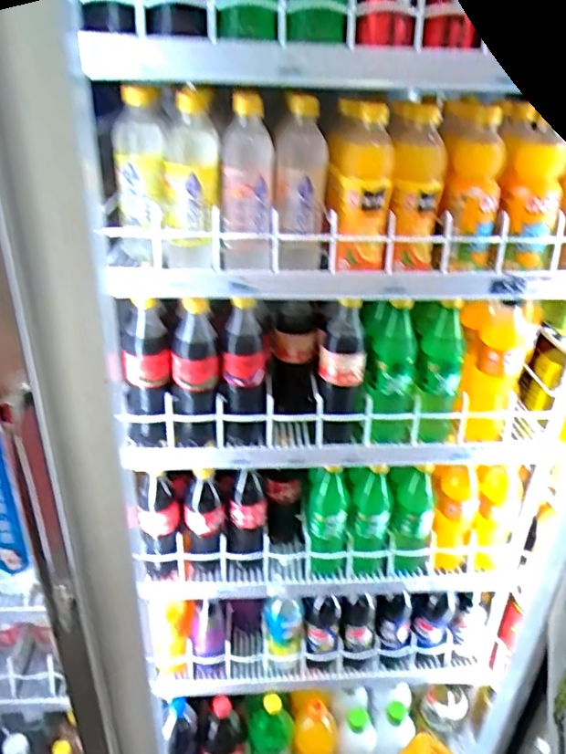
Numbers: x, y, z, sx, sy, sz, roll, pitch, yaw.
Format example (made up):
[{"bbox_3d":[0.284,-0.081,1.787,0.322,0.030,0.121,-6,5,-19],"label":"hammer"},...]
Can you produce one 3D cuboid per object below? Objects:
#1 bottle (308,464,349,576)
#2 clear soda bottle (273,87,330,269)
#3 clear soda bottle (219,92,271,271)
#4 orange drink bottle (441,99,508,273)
[{"bbox_3d":[0.078,0.231,0.926,0.069,0.238,0.080,4,28,4],"label":"bottle"},{"bbox_3d":[0.023,-0.234,0.684,0.064,0.202,0.055,2,28,-1],"label":"clear soda bottle"},{"bbox_3d":[-0.045,-0.232,0.669,0.060,0.205,0.060,-2,28,-8],"label":"clear soda bottle"},{"bbox_3d":[0.237,-0.233,0.685,0.057,0.189,0.061,-14,32,-27],"label":"orange drink bottle"}]

